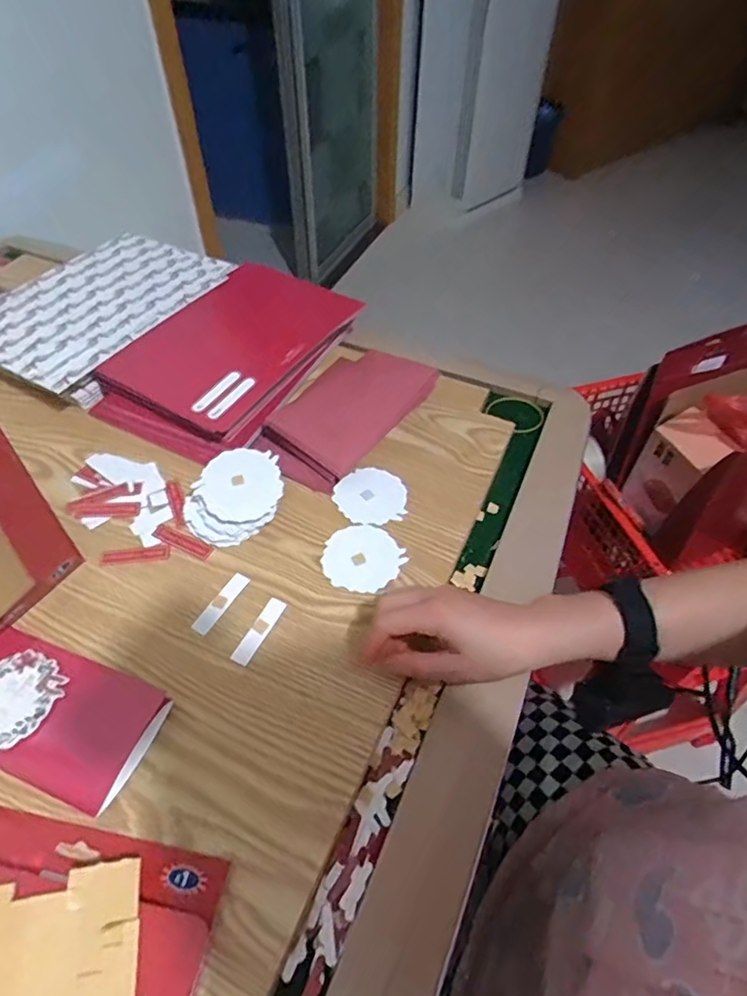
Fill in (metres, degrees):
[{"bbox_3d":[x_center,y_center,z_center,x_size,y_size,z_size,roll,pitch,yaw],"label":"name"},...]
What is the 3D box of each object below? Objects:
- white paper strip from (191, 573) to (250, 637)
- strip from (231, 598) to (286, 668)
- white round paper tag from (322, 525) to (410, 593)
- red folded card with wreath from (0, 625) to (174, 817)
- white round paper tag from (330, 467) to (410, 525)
[{"bbox_3d":[-0.126,0.086,0.471,0.015,0.004,0.059,26,55,18],"label":"white paper strip"},{"bbox_3d":[-0.091,0.106,0.456,0.015,0.004,0.059,23,54,15],"label":"strip"},{"bbox_3d":[-0.010,0.053,0.501,0.067,0.004,0.066,1,52,-1],"label":"white round paper tag"},{"bbox_3d":[-0.233,0.151,0.406,0.157,0.014,0.084,19,54,13],"label":"red folded card with wreath"},{"bbox_3d":[-0.003,-0.003,0.544,0.068,0.004,0.064,2,55,-2],"label":"white round paper tag"}]

